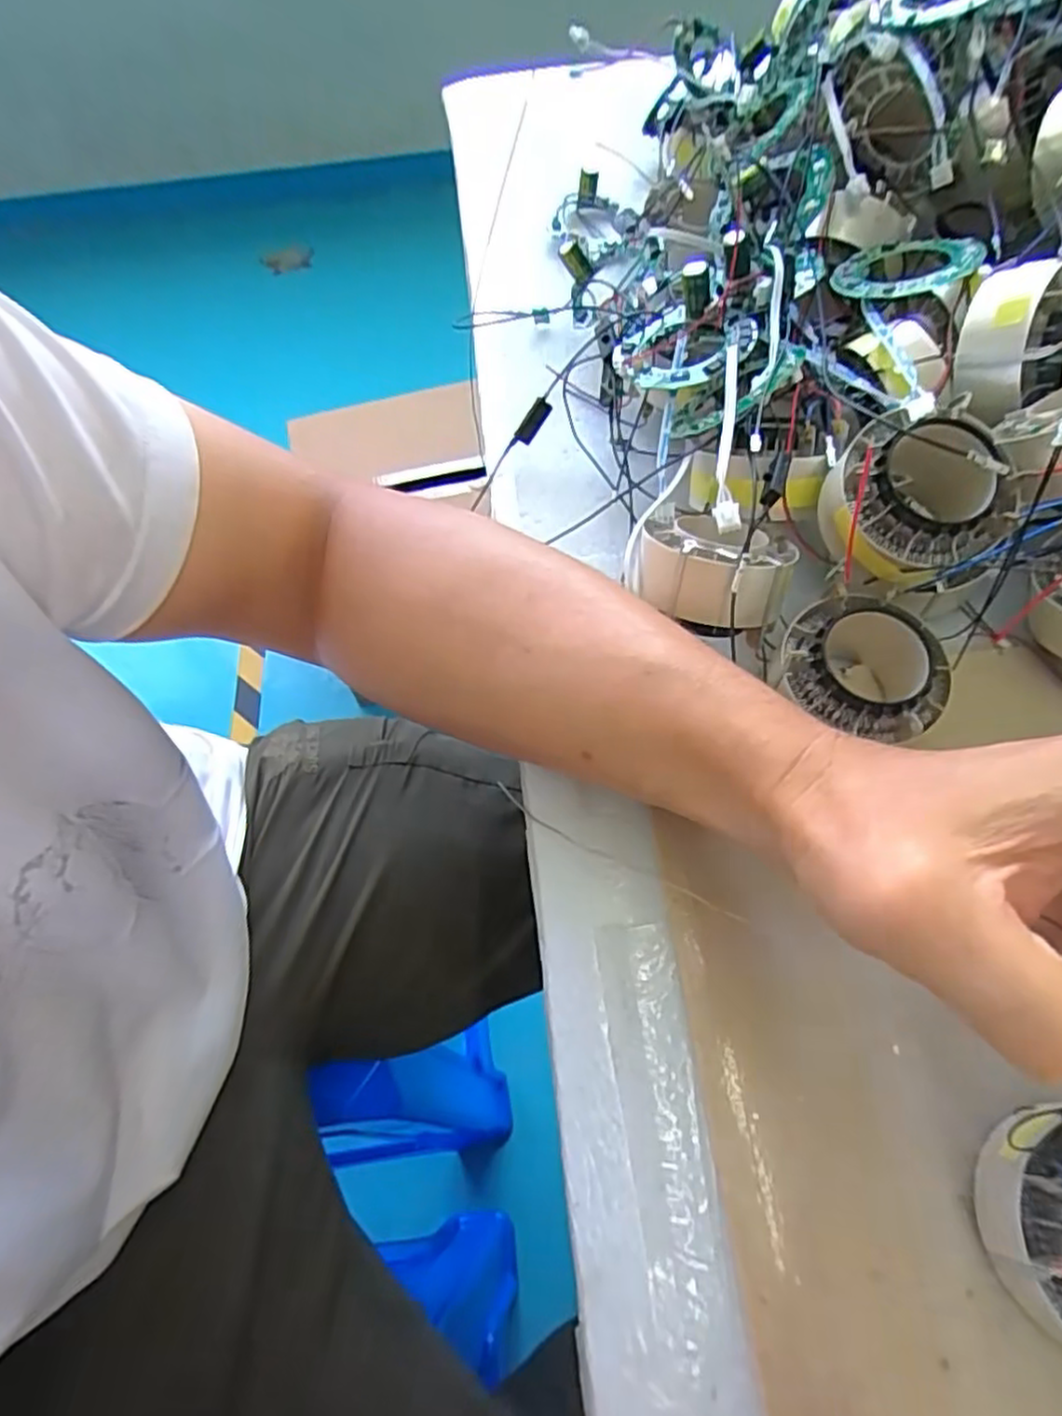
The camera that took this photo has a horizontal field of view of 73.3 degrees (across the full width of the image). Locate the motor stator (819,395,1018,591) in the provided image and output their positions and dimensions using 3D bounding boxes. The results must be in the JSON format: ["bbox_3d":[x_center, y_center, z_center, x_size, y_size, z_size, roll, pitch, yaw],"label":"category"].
[{"bbox_3d":[0.152,-0.083,0.282,0.068,0.049,0.061,20,65,14],"label":"motor stator"}]

